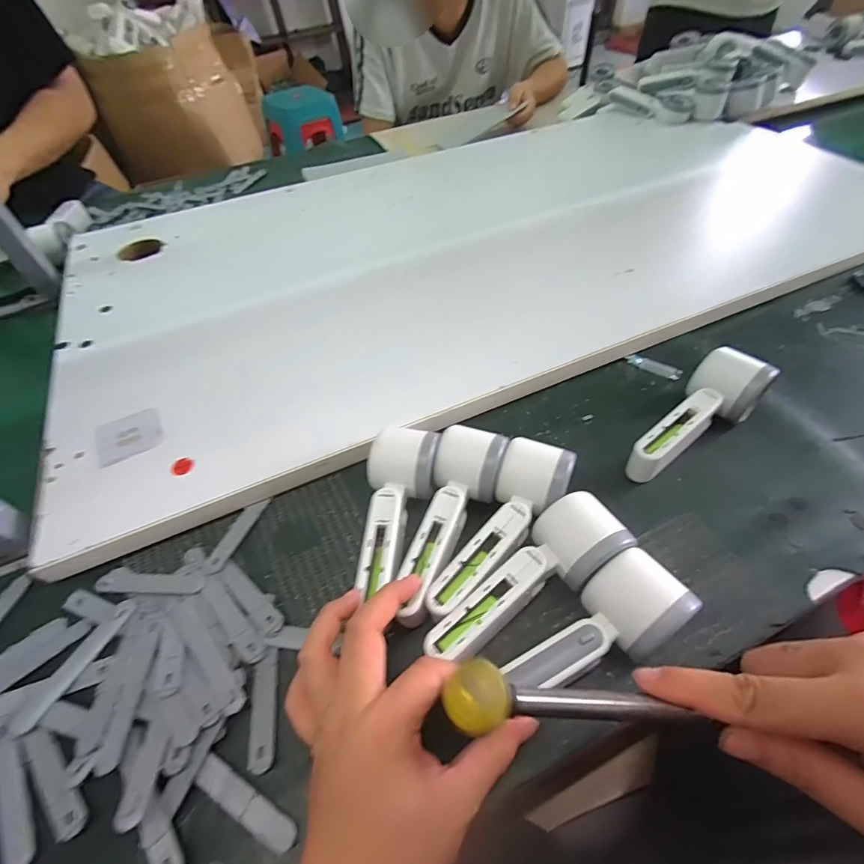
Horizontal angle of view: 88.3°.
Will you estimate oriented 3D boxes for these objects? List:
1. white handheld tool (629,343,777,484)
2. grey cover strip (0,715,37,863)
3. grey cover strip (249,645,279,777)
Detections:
[{"bbox_3d":[0.247,-0.010,0.411,0.156,0.055,0.058,-40,59,-23],"label":"white handheld tool"},{"bbox_3d":[-0.271,0.229,0.284,0.020,0.006,0.096,-33,57,-20],"label":"grey cover strip"},{"bbox_3d":[-0.114,0.185,0.300,0.017,0.004,0.071,-9,52,-3],"label":"grey cover strip"}]

